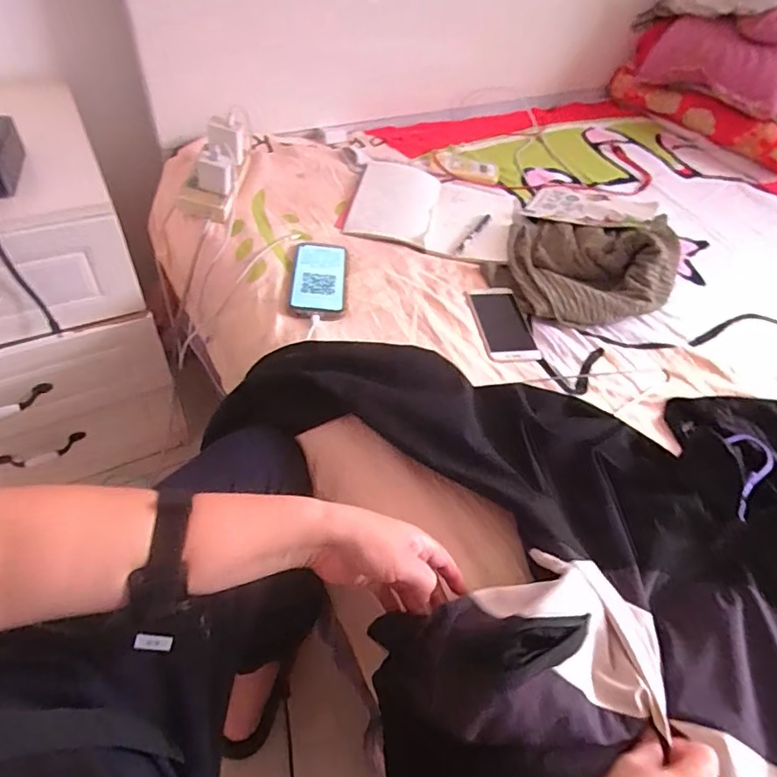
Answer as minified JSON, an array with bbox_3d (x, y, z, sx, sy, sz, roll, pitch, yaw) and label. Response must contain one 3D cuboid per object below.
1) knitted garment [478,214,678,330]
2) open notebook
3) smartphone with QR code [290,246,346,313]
[{"bbox_3d":[0.312,-0.214,0.833,0.279,0.082,0.292,18,50,10],"label":"knitted garment"},{"bbox_3d":[0.074,-0.317,0.931,0.284,0.027,0.227,11,49,4],"label":"open notebook"},{"bbox_3d":[-0.102,-0.166,0.778,0.077,0.004,0.156,2,50,-5],"label":"smartphone with QR code"}]

